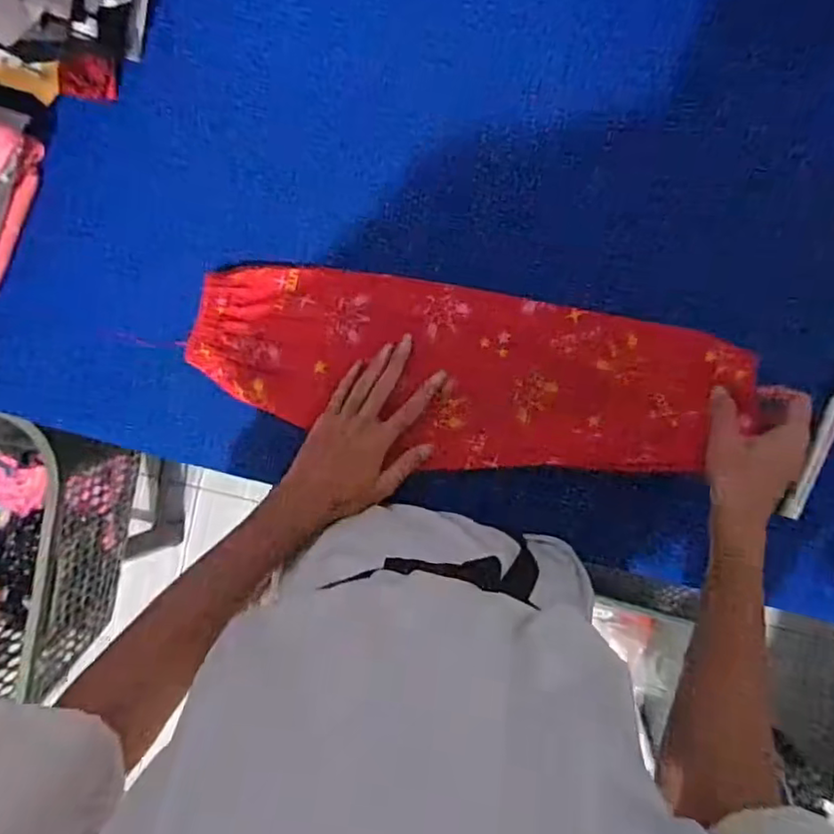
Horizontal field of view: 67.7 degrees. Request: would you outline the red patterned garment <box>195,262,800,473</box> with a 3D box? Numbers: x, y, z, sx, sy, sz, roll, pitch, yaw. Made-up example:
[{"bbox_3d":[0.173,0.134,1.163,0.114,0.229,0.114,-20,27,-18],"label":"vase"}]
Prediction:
[{"bbox_3d":[0.038,-0.039,0.576,0.487,0.034,0.158,10,94,3],"label":"red patterned garment"}]

